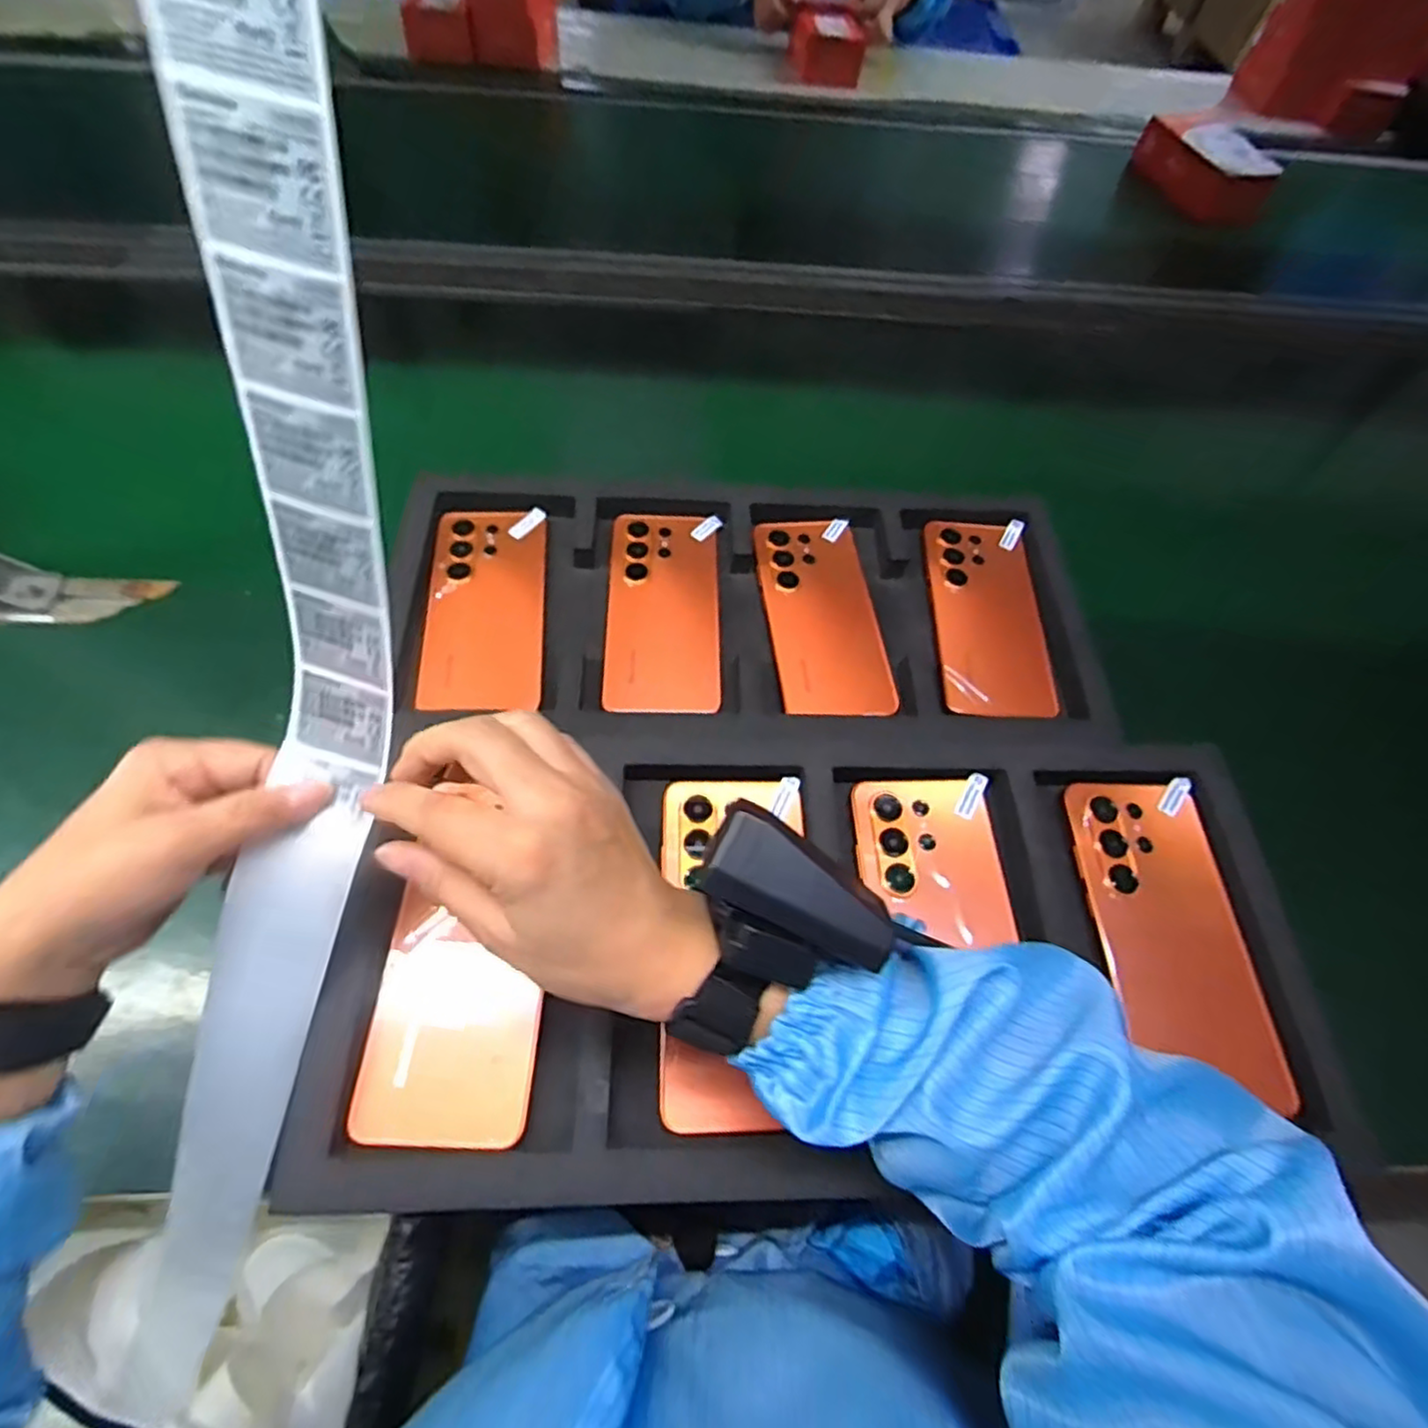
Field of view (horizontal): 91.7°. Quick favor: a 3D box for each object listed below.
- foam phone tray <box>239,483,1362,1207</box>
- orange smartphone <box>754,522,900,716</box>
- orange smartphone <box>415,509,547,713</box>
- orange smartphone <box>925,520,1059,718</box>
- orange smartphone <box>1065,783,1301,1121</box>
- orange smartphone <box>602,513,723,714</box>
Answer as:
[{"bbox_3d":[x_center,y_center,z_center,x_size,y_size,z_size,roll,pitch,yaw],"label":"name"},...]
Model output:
[{"bbox_3d":[0.045,0.018,0.425,0.489,0.043,0.455,-2,61,-6],"label":"foam phone tray"},{"bbox_3d":[0.077,-0.072,0.497,0.077,0.006,0.168,-4,61,-7],"label":"orange smartphone"},{"bbox_3d":[-0.158,-0.076,0.482,0.078,0.008,0.166,-2,61,-6],"label":"orange smartphone"},{"bbox_3d":[0.202,-0.074,0.507,0.077,0.014,0.180,5,60,-2],"label":"orange smartphone"},{"bbox_3d":[0.247,0.116,0.378,0.079,0.016,0.161,3,67,-7],"label":"orange smartphone"},{"bbox_3d":[-0.035,-0.075,0.491,0.079,0.009,0.169,1,61,-4],"label":"orange smartphone"}]

